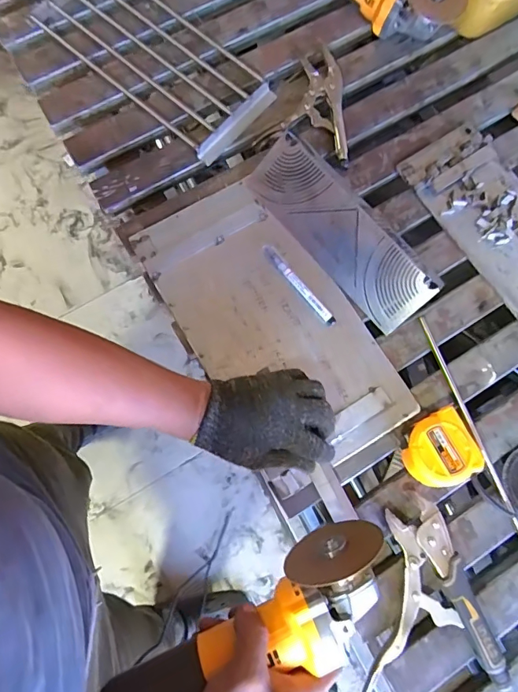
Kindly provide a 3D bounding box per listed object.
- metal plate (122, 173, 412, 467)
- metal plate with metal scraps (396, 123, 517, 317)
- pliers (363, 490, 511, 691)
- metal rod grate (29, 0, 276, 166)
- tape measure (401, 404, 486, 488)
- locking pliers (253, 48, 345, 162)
[{"bbox_3d":[0.013,-0.028,0.567,0.186,0.012,0.380,-35,82,-7],"label":"metal plate"},{"bbox_3d":[0.342,-0.143,0.601,0.130,0.016,0.341,-34,80,-7],"label":"metal plate with metal scraps"},{"bbox_3d":[0.195,0.275,0.502,0.142,0.027,0.195,5,78,0],"label":"pliers"},{"bbox_3d":[-0.148,-0.418,0.647,0.340,0.027,0.158,41,80,7],"label":"metal rod grate"},{"bbox_3d":[0.206,0.121,0.527,0.077,0.043,0.076,-24,79,-6],"label":"tape measure"},{"bbox_3d":[0.086,-0.341,0.636,0.127,0.022,0.161,21,79,4],"label":"locking pliers"}]

